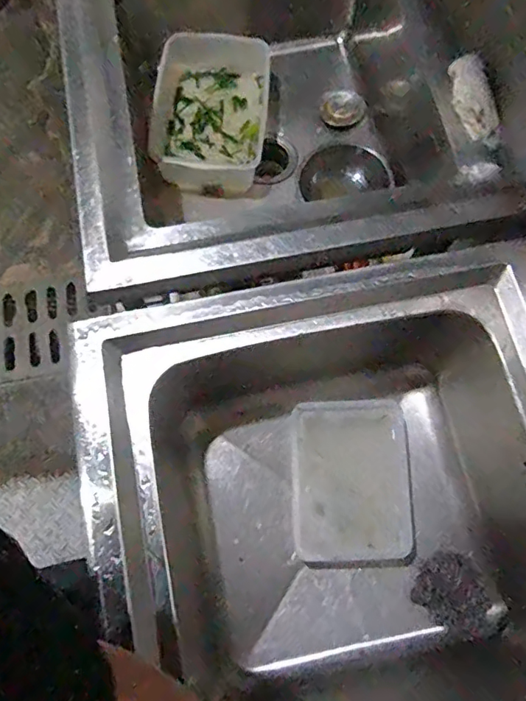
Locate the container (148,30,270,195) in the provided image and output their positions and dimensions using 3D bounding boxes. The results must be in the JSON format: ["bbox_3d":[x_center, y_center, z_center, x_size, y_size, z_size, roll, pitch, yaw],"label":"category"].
[{"bbox_3d":[-0.100,-0.407,0.874,0.204,0.097,0.260,3,73,1],"label":"container"}]

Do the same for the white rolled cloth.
[{"bbox_3d":[0.273,-0.320,0.660,0.034,0.029,0.115,-23,96,-6],"label":"white rolled cloth"}]

